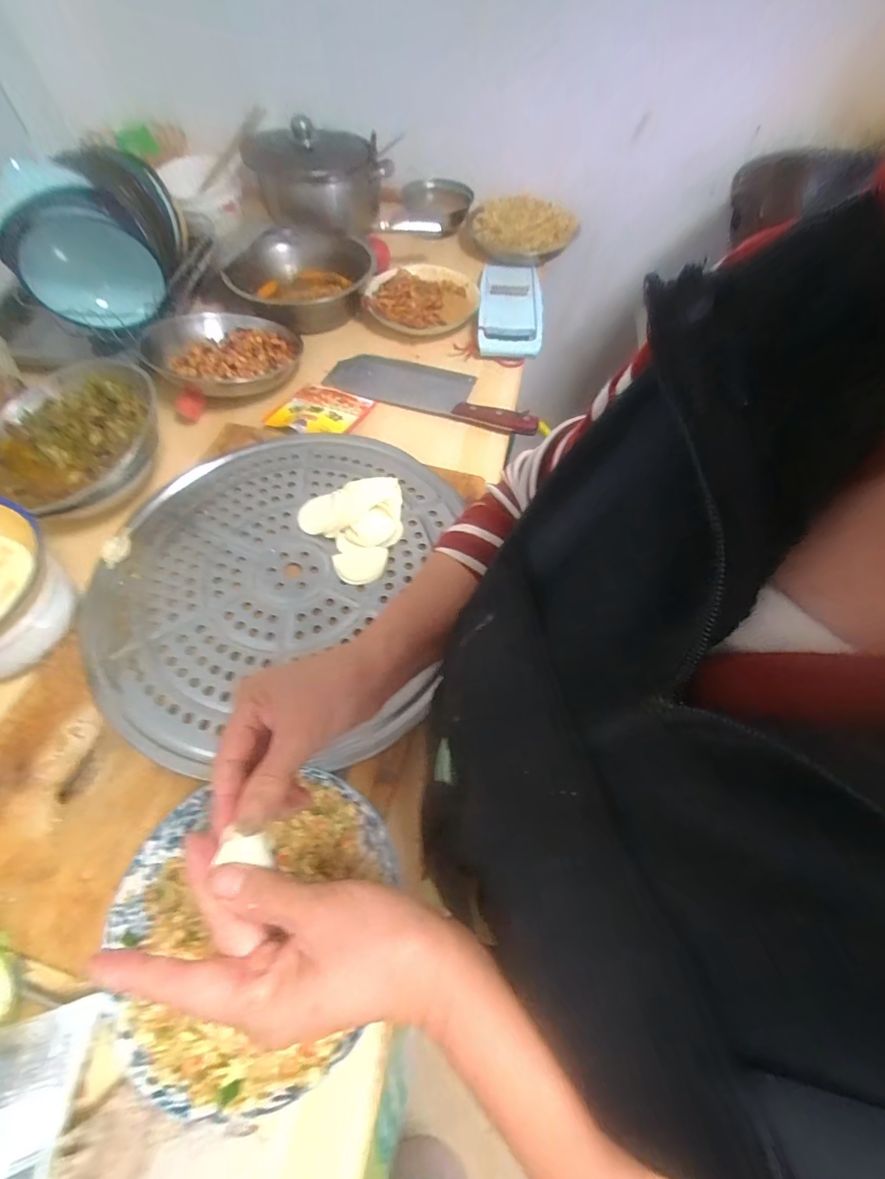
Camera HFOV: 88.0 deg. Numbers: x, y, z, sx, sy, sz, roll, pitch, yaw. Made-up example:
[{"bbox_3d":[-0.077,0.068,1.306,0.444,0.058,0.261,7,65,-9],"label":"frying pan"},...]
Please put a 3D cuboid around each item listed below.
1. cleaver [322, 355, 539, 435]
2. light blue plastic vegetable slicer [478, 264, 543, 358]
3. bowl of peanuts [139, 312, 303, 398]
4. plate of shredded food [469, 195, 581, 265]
[{"bbox_3d":[-0.012,-0.302,0.684,0.321,0.019,0.104,18,61,9],"label":"cleaver"},{"bbox_3d":[0.117,-0.489,0.785,0.104,0.032,0.259,5,60,1],"label":"light blue plastic vegetable slicer"},{"bbox_3d":[-0.316,-0.356,0.676,0.194,0.049,0.203,1,60,-1],"label":"bowl of peanuts"},{"bbox_3d":[0.131,-0.682,0.865,0.182,0.043,0.183,1,60,-1],"label":"plate of shredded food"}]

